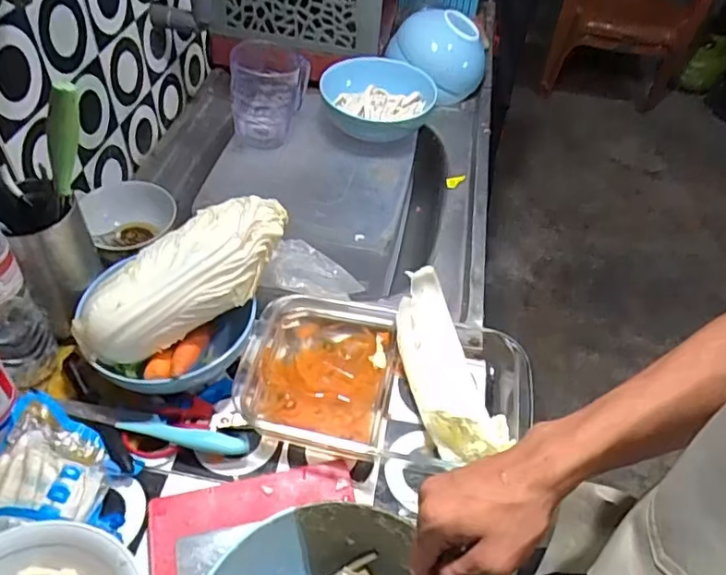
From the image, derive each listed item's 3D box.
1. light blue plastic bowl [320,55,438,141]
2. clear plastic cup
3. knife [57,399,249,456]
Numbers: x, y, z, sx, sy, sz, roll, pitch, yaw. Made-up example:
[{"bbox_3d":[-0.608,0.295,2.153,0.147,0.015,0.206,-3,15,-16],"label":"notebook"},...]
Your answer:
[{"bbox_3d":[0.025,-0.278,0.868,0.157,0.081,0.171,8,48,1],"label":"light blue plastic bowl"},{"bbox_3d":[-0.126,-0.260,0.796,0.100,0.123,0.084,-1,48,-7],"label":"clear plastic cup"},{"bbox_3d":[-0.199,0.132,0.554,0.179,0.012,0.019,11,48,4],"label":"knife"}]

